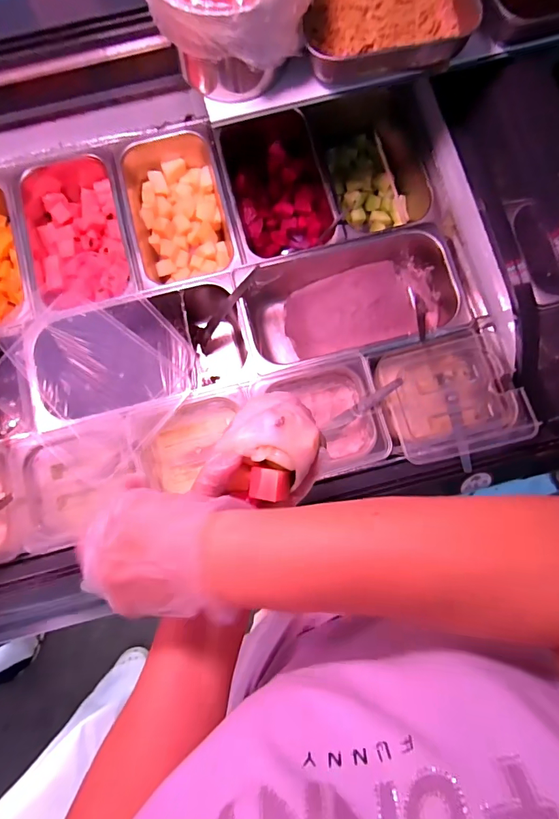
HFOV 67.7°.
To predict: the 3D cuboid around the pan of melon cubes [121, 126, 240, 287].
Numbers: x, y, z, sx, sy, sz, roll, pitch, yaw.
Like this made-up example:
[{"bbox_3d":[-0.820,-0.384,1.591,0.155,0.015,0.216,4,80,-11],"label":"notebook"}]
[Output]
[{"bbox_3d":[-0.162,-0.314,0.679,0.146,0.094,0.255,-14,81,-2],"label":"pan of melon cubes"}]

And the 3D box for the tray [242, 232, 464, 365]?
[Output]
[{"bbox_3d":[0.111,-0.169,0.668,0.310,0.104,0.184,-6,80,-1],"label":"tray"}]

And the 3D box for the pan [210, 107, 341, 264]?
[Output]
[{"bbox_3d":[-0.007,-0.353,0.686,0.154,0.082,0.253,-14,81,-2],"label":"pan"}]

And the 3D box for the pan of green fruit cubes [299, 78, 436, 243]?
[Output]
[{"bbox_3d":[0.148,-0.392,0.696,0.189,0.106,0.256,-3,80,0],"label":"pan of green fruit cubes"}]

